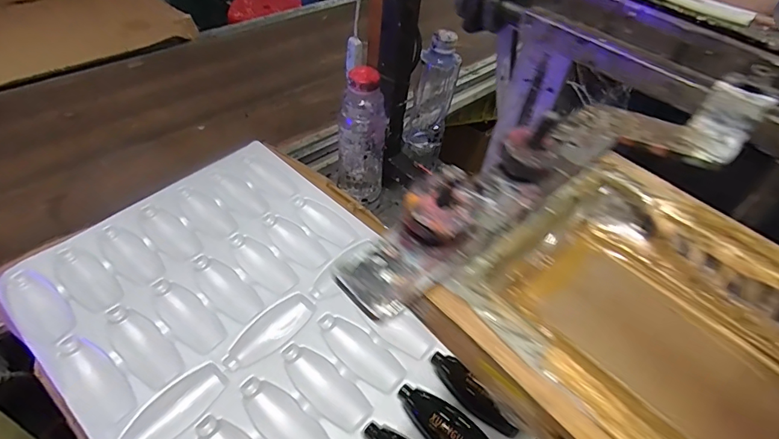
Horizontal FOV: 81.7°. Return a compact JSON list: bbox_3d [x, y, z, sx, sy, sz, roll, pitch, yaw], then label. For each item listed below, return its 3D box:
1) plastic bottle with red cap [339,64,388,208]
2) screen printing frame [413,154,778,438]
[{"bbox_3d":[-0.036,-0.113,0.602,0.060,0.180,0.054,4,47,-2],"label":"plastic bottle with red cap"},{"bbox_3d":[0.146,0.073,0.179,0.169,0.029,0.224,-30,57,-29],"label":"screen printing frame"}]

